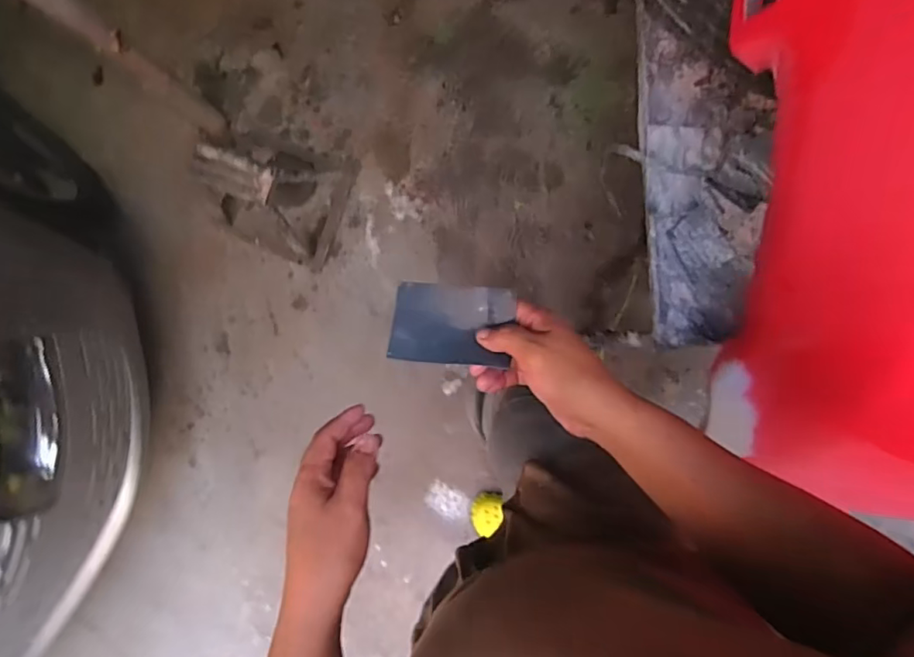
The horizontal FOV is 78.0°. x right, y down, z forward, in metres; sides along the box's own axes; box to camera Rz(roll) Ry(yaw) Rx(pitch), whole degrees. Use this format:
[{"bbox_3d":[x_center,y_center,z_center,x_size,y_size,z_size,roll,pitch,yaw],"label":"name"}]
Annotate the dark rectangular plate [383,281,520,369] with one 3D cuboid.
[{"bbox_3d":[-0.006,-0.003,0.486,0.109,0.006,0.067,6,91,22],"label":"dark rectangular plate"}]

